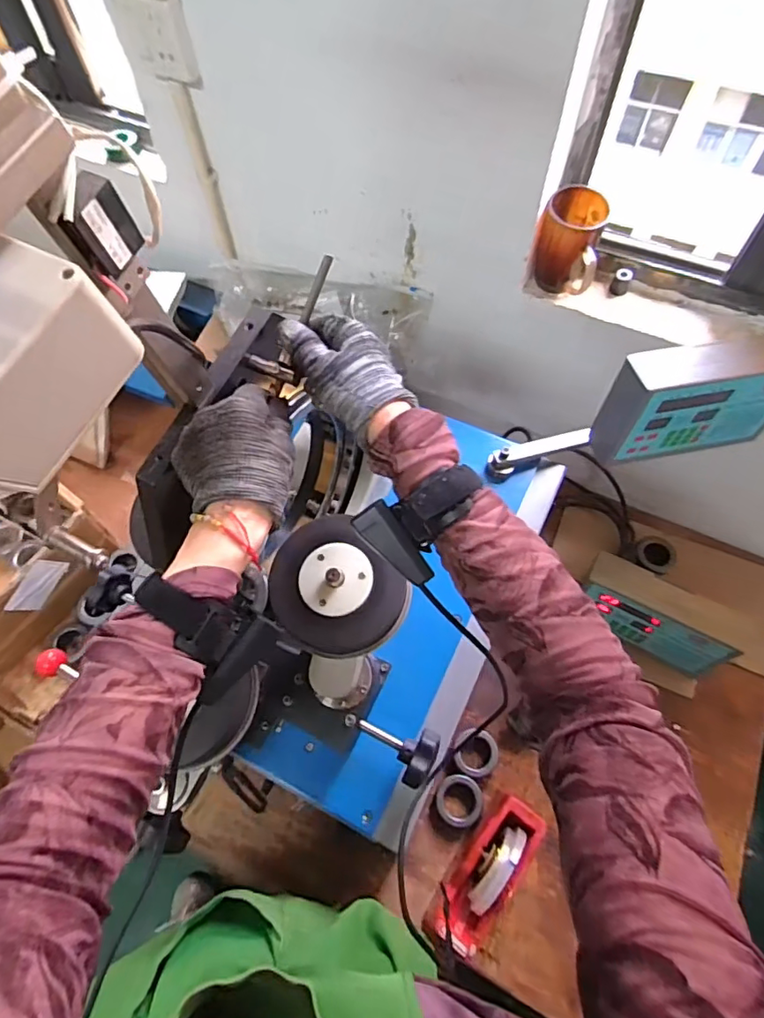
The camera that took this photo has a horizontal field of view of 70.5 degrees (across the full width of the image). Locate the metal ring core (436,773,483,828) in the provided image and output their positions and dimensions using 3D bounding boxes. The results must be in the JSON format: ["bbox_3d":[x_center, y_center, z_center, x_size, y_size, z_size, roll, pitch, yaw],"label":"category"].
[{"bbox_3d":[0.113,0.428,0.794,0.065,0.030,0.066,-1,62,1],"label":"metal ring core"}]

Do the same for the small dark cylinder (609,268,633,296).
[{"bbox_3d":[0.341,-0.323,0.771,0.024,0.034,0.017,26,65,15],"label":"small dark cylinder"}]

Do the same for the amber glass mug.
[{"bbox_3d":[0.252,-0.357,0.732,0.084,0.114,0.086,17,63,10],"label":"amber glass mug"}]

